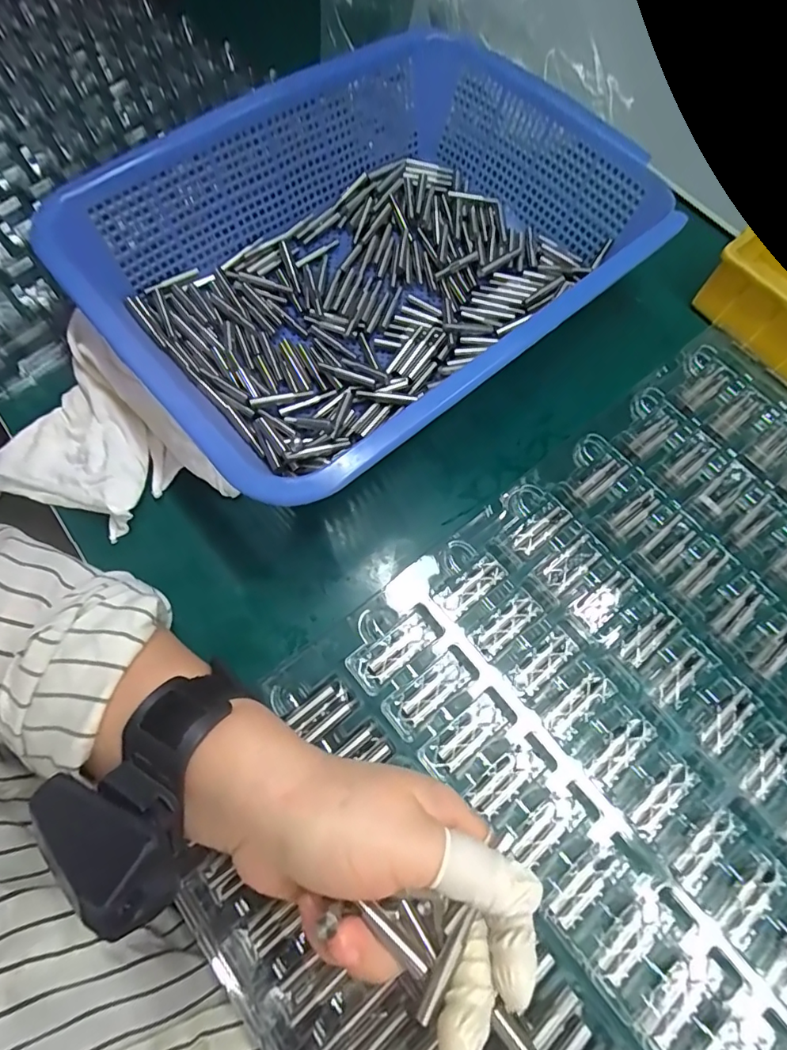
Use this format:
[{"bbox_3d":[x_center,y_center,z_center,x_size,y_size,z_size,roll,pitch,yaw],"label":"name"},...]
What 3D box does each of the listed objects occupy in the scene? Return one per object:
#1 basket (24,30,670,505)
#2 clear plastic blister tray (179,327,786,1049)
[{"bbox_3d":[-0.009,-0.190,0.358,0.362,0.084,0.270,-41,76,-12],"label":"basket"},{"bbox_3d":[0.176,0.133,0.275,0.484,0.026,0.377,-37,75,-14],"label":"clear plastic blister tray"}]

